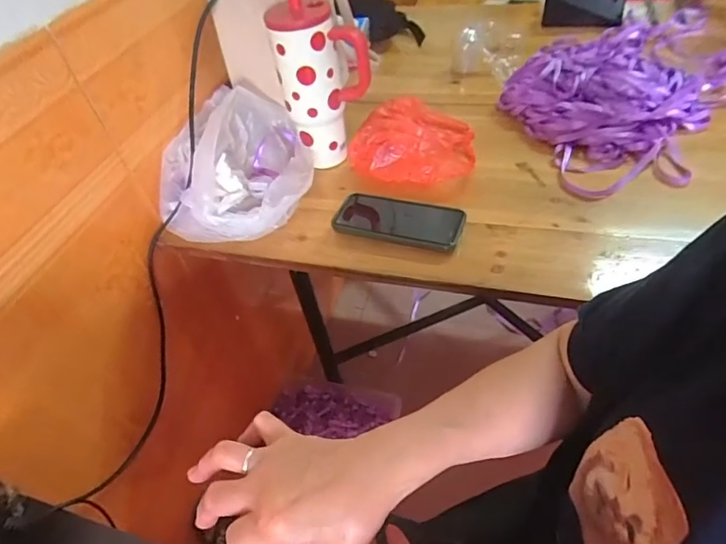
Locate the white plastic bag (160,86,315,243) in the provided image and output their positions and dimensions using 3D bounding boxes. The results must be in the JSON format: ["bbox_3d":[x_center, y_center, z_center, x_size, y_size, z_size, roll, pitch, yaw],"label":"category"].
[{"bbox_3d":[-0.183,-0.160,0.677,0.211,0.110,0.276,-8,47,2],"label":"white plastic bag"}]

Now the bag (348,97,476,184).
[{"bbox_3d":[0.079,-0.201,0.712,0.175,0.052,0.183,8,50,16],"label":"bag"}]

